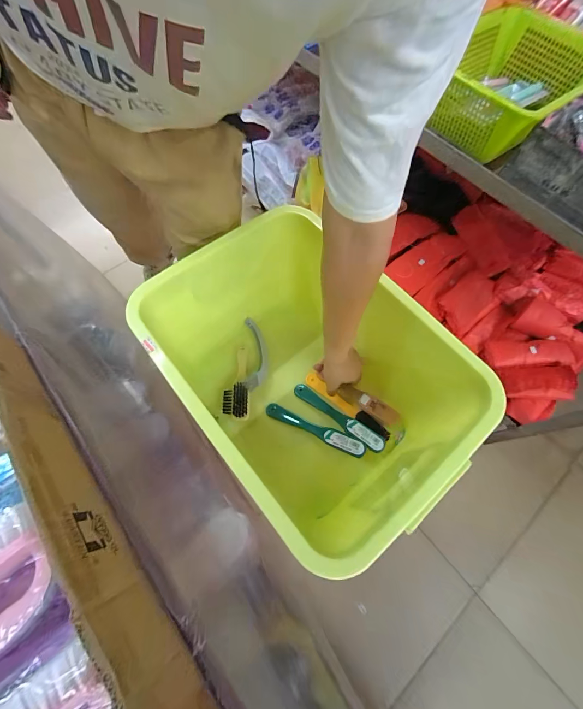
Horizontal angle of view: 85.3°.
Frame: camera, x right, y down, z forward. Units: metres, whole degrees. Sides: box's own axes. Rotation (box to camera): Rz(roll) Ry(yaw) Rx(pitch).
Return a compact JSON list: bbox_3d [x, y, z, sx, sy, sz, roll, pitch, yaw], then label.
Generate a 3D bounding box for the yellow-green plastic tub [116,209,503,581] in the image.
[{"bbox_3d":[0.036,0.034,0.600,0.407,0.306,0.479,-38,73,-16],"label":"yellow-green plastic tub"}]

